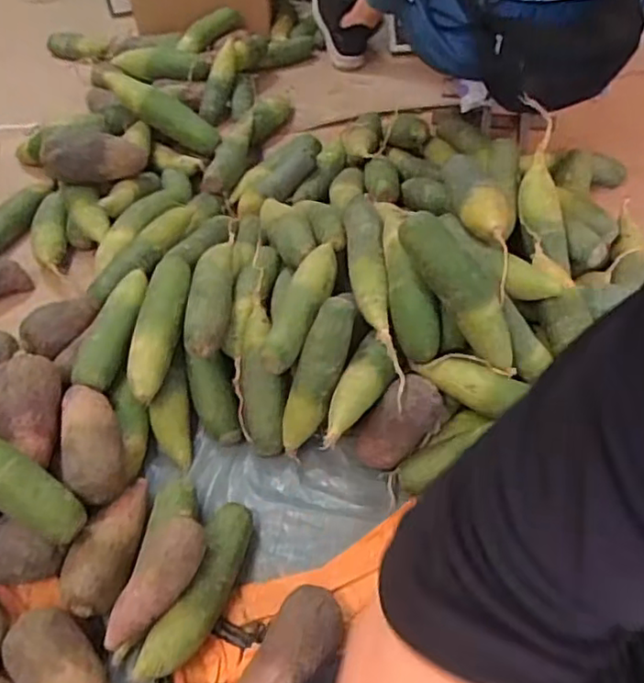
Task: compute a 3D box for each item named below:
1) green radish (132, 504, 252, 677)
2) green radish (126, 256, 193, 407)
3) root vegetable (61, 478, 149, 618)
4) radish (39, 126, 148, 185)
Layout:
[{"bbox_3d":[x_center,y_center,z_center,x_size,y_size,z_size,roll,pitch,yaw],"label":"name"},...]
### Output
[{"bbox_3d":[-0.128,0.273,0.681,0.055,0.055,0.200,14,52,13],"label":"green radish"},{"bbox_3d":[-0.211,-0.028,0.815,0.056,0.050,0.211,6,68,7],"label":"green radish"},{"bbox_3d":[-0.237,0.224,0.706,0.061,0.050,0.162,7,51,8],"label":"root vegetable"},{"bbox_3d":[-0.377,-0.316,1.033,0.178,0.085,0.103,-13,47,-39],"label":"radish"}]

